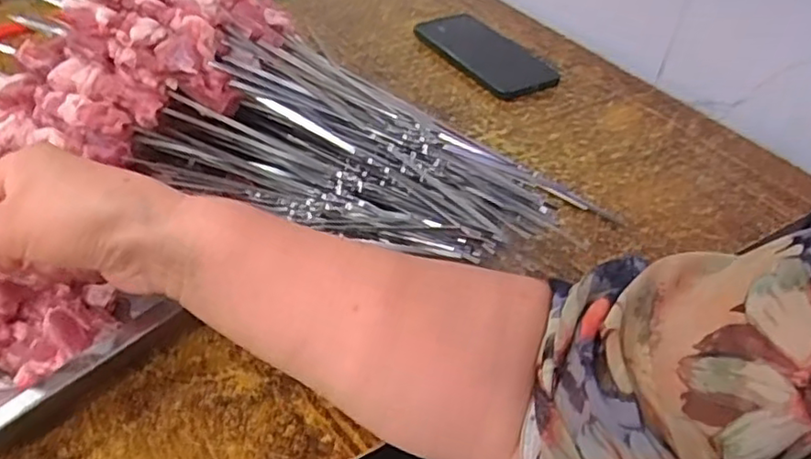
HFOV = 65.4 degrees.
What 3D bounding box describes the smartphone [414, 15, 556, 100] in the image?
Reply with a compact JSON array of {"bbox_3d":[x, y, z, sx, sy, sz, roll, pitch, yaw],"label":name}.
[{"bbox_3d":[0.087,-0.191,0.680,0.084,0.015,0.168,-22,50,-26],"label":"smartphone"}]

